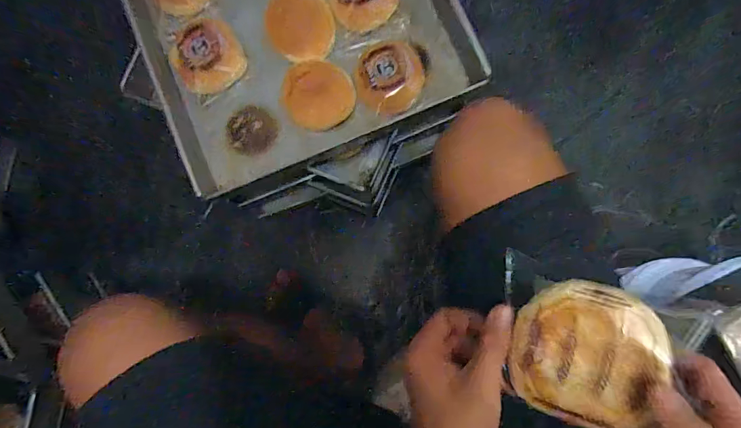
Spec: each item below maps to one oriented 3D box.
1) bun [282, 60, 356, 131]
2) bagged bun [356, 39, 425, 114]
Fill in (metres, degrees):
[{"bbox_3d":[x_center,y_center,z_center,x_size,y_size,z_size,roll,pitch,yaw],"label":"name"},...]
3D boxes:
[{"bbox_3d":[-0.070,-0.166,0.564,0.092,0.037,0.090,0,82,3],"label":"bun"},{"bbox_3d":[0.027,-0.187,0.561,0.091,0.030,0.094,2,83,3],"label":"bagged bun"}]

